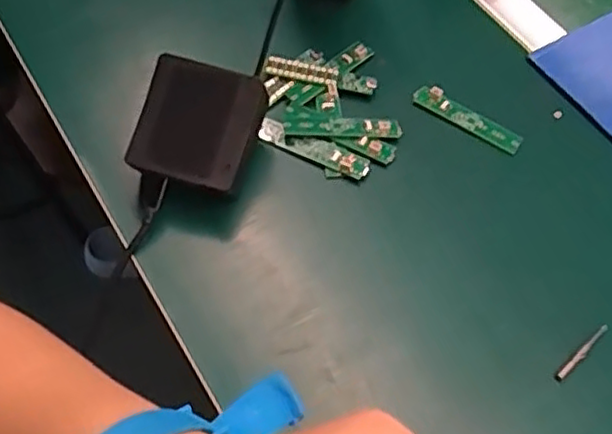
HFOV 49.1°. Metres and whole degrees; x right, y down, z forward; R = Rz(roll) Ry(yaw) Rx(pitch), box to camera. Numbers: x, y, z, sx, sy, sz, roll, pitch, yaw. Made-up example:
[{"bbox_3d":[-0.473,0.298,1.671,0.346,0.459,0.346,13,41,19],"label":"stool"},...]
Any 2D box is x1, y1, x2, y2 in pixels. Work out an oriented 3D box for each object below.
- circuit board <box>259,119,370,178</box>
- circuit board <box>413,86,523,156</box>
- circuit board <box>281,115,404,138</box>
[{"bbox_3d":[0.006,-0.048,0.473,0.080,0.009,0.020,21,61,10],"label":"circuit board"},{"bbox_3d":[0.119,-0.073,0.493,0.084,0.010,0.017,31,63,15],"label":"circuit board"},{"bbox_3d":[0.026,-0.065,0.478,0.084,0.009,0.019,1,60,-2],"label":"circuit board"}]

